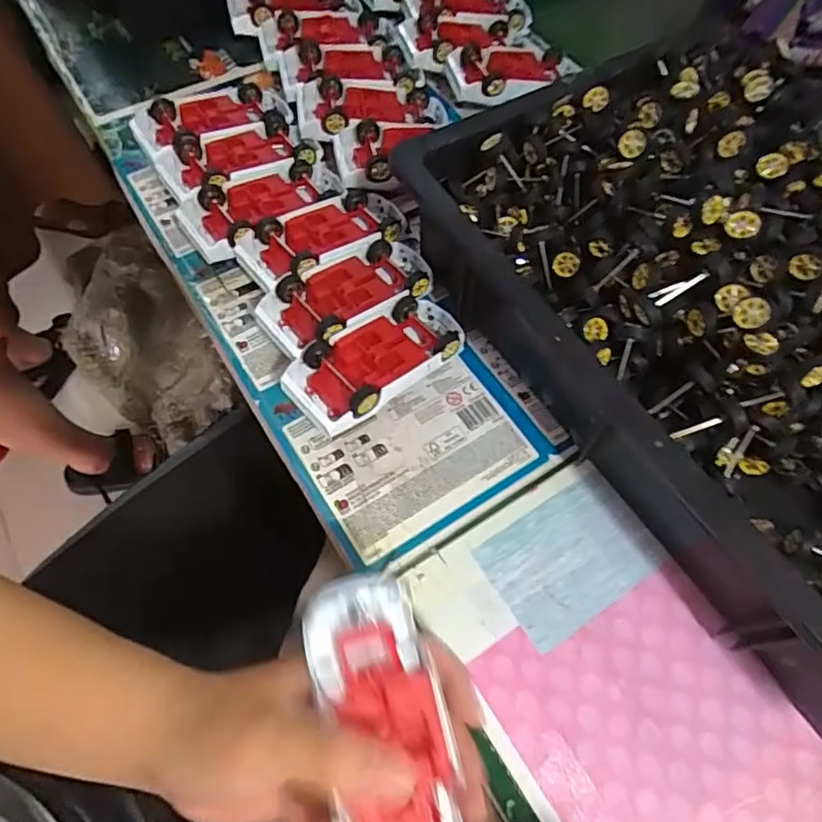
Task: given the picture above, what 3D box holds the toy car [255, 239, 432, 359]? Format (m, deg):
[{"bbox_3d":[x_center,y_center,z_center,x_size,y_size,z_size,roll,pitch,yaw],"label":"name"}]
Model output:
[{"bbox_3d":[-0.042,-0.083,0.414,0.128,0.037,0.057,-38,69,-18],"label":"toy car"}]

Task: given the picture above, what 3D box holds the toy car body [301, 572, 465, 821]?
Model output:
[{"bbox_3d":[-0.012,0.143,0.251,0.052,0.027,0.135,-12,77,-7],"label":"toy car body"}]

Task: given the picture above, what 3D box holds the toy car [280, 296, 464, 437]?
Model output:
[{"bbox_3d":[-0.020,-0.034,0.387,0.126,0.040,0.054,-38,69,-18],"label":"toy car"}]

